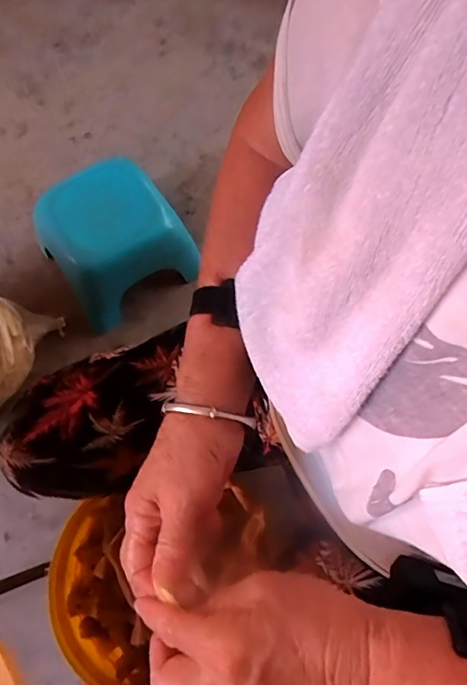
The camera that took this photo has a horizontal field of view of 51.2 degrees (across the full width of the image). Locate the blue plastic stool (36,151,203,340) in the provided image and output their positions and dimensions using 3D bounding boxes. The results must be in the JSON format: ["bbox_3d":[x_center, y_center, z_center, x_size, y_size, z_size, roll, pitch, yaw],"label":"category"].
[{"bbox_3d":[-0.209,-0.181,0.875,0.231,0.157,0.207,-33,73,-11],"label":"blue plastic stool"}]

